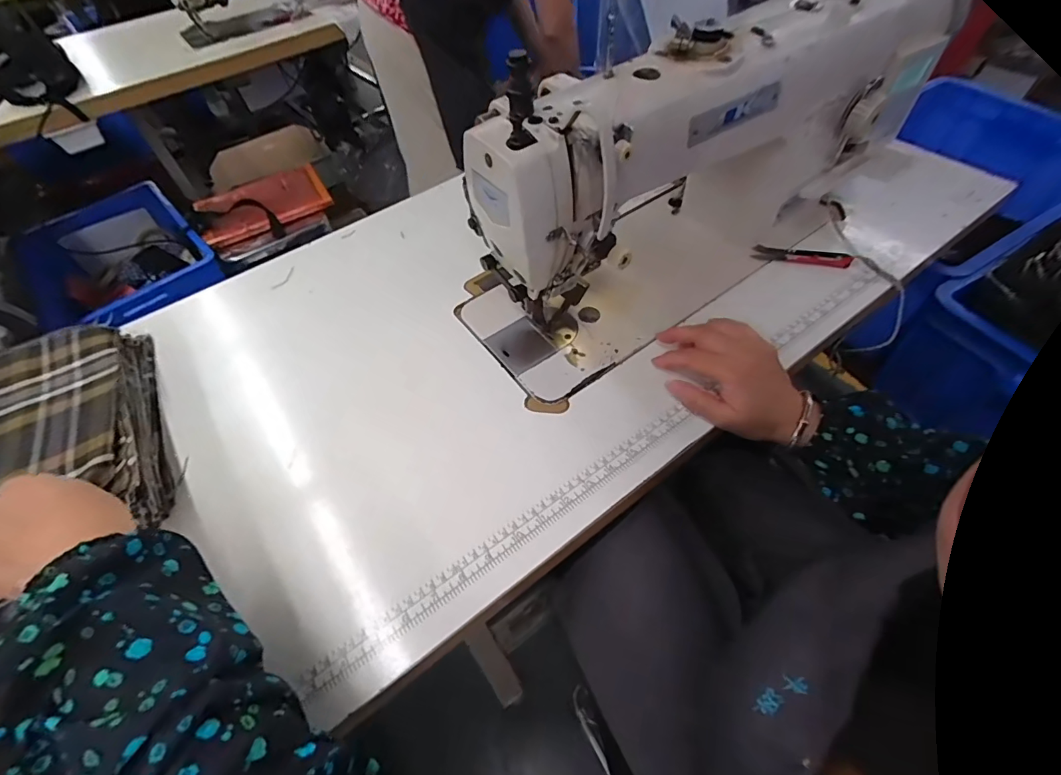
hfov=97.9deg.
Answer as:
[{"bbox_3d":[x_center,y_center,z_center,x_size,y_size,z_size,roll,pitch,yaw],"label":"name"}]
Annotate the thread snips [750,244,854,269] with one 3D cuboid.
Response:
[{"bbox_3d":[0.323,-0.159,0.553,0.105,0.012,0.028,14,57,12],"label":"thread snips"}]

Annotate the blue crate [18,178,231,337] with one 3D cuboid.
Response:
[{"bbox_3d":[-0.992,-0.269,1.171,0.346,0.209,0.487,-39,61,-20],"label":"blue crate"}]

